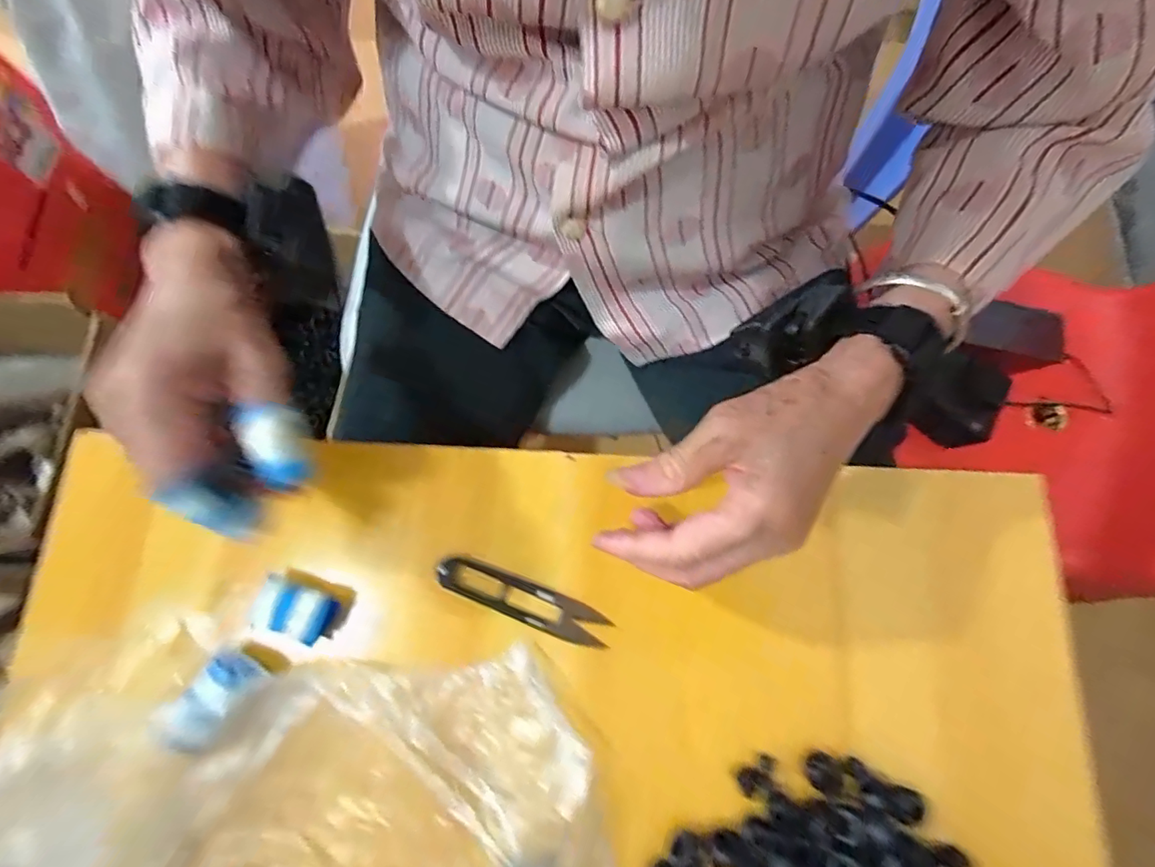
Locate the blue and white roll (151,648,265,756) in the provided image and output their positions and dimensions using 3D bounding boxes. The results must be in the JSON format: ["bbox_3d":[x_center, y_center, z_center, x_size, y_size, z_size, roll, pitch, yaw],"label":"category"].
[{"bbox_3d":[-0.183,0.132,0.244,0.026,0.023,0.044,33,78,7],"label":"blue and white roll"}]

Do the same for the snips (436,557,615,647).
[{"bbox_3d":[-0.031,0.095,0.279,0.100,0.008,0.022,21,77,4],"label":"snips"}]

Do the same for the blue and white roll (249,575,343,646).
[{"bbox_3d":[-0.151,0.096,0.268,0.037,0.024,0.026,19,77,4],"label":"blue and white roll"}]

